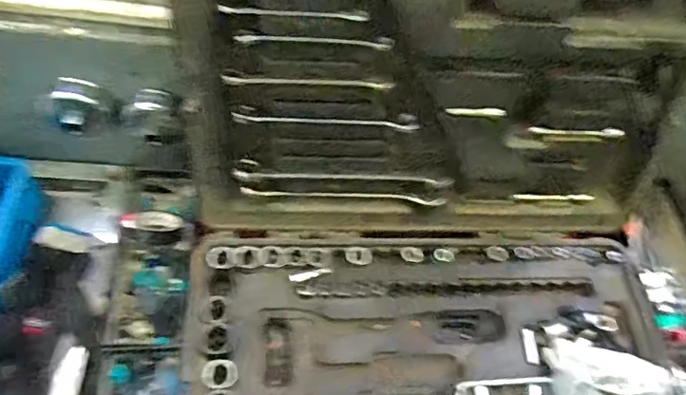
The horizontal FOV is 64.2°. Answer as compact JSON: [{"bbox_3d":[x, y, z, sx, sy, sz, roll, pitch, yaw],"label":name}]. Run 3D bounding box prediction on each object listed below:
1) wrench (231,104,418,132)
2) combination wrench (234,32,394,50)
[{"bbox_3d":[-0.015,-0.079,0.543,0.181,0.025,0.011,1,56,-1],"label":"wrench"},{"bbox_3d":[-0.025,-0.140,0.490,0.138,0.014,0.006,2,59,-5],"label":"combination wrench"}]

